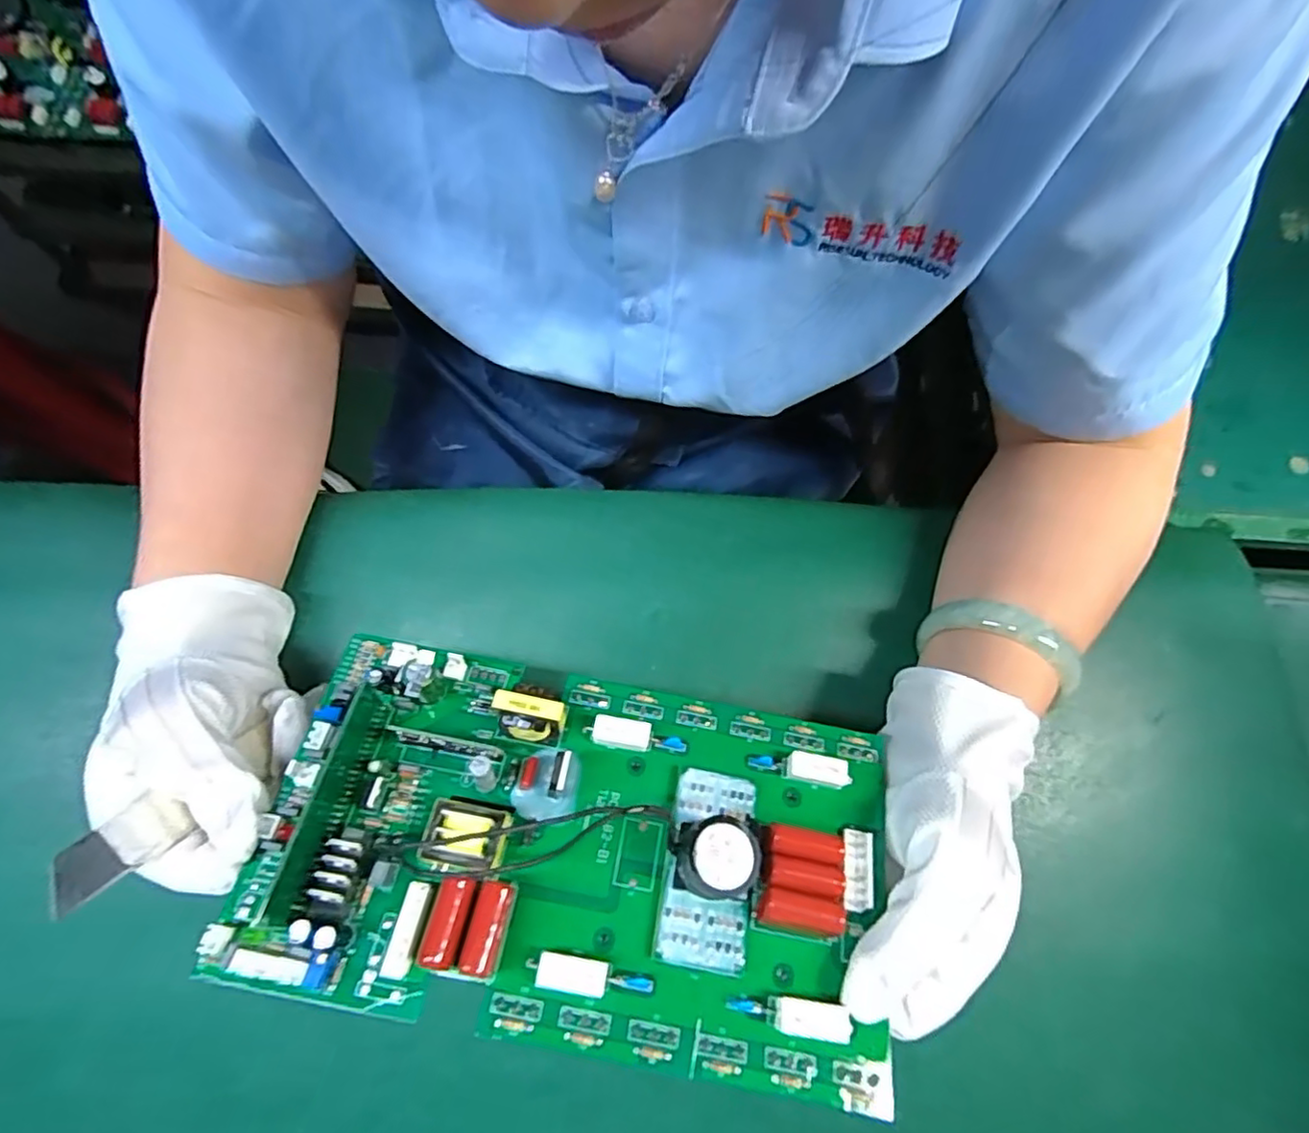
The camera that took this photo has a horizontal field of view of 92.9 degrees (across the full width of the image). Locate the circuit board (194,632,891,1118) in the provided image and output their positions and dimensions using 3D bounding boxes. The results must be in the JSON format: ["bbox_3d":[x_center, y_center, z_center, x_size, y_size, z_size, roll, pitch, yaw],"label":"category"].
[{"bbox_3d":[-0.025,0.098,0.227,0.230,0.045,0.124,11,57,0],"label":"circuit board"}]

